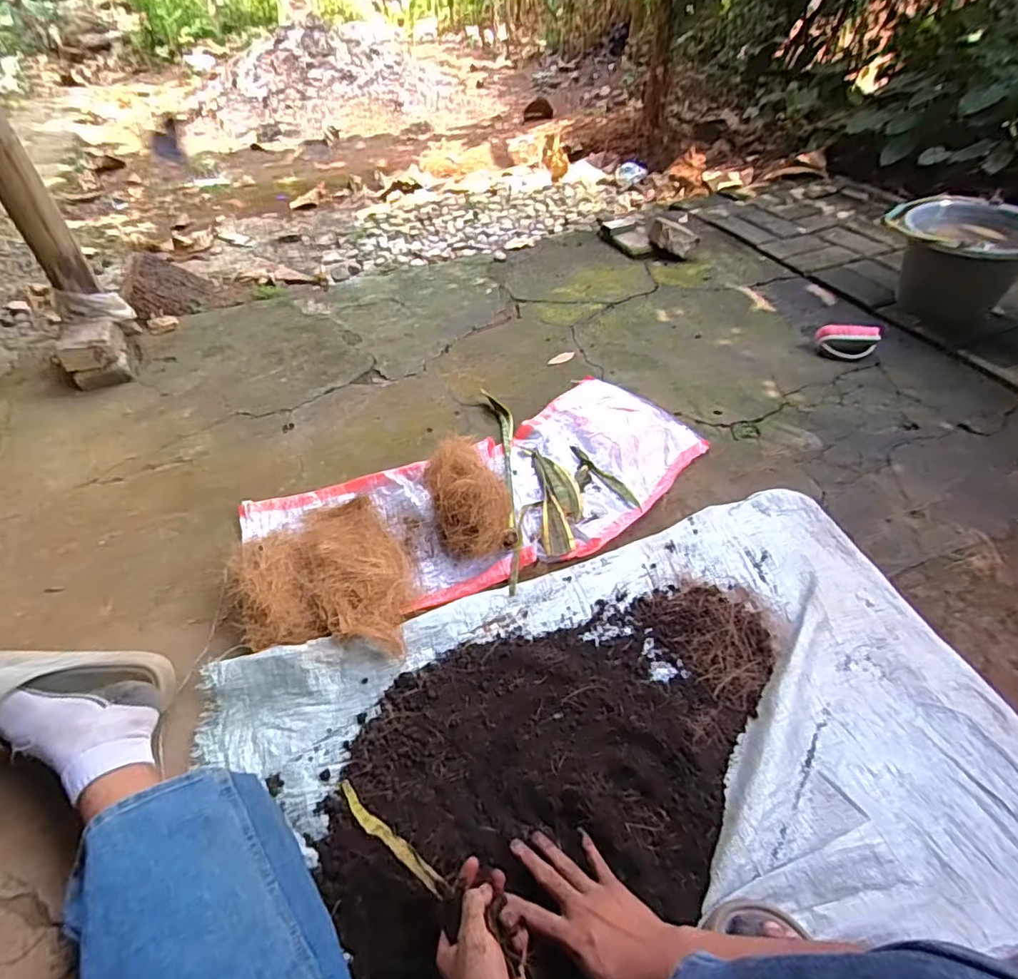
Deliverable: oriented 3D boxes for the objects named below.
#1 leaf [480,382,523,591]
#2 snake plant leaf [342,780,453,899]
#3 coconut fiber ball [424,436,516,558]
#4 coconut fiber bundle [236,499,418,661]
[{"bbox_3d":[-0.003,-0.034,0.991,0.049,0.033,0.503,-4,46,-4],"label":"leaf"},{"bbox_3d":[-0.111,0.334,0.538,0.141,0.011,0.020,30,22,23],"label":"snake plant leaf"},{"bbox_3d":[-0.061,0.009,0.880,0.117,0.123,0.173,-11,47,-11],"label":"coconut fiber ball"},{"bbox_3d":[-0.255,0.106,0.795,0.229,0.067,0.258,0,46,0],"label":"coconut fiber bundle"}]

